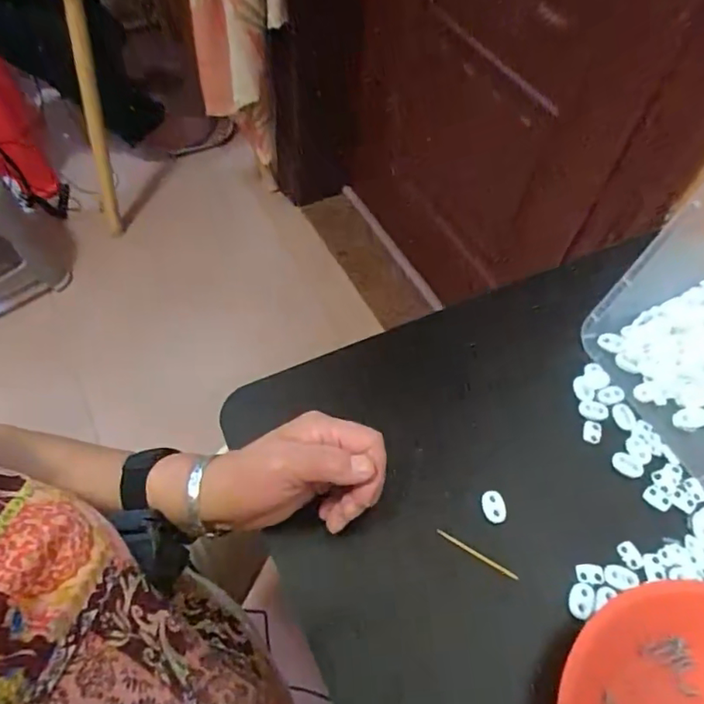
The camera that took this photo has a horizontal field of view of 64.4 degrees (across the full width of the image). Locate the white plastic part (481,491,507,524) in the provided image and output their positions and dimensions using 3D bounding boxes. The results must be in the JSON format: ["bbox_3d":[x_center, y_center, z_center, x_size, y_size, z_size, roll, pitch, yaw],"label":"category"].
[{"bbox_3d":[0.102,0.112,0.403,0.015,0.007,0.023,-3,58,-6],"label":"white plastic part"}]

